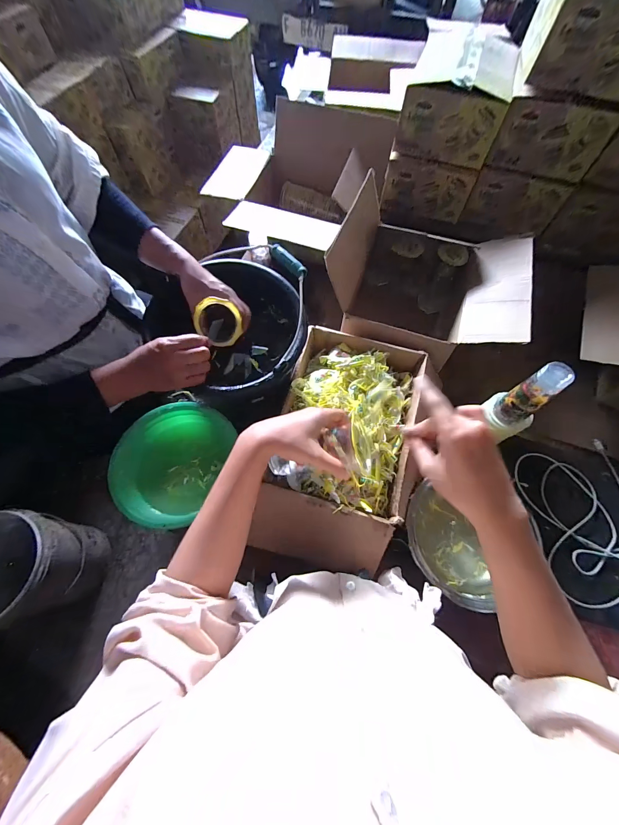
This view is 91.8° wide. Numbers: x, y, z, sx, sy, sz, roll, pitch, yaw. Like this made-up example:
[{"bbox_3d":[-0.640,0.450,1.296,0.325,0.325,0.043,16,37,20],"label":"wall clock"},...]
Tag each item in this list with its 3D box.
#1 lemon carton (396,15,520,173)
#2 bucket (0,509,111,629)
[{"bbox_3d":[0.386,-0.833,0.788,0.233,0.138,0.321,17,68,6],"label":"lemon carton"},{"bbox_3d":[-0.908,0.492,0.975,0.293,0.320,0.299,0,67,-1],"label":"bucket"}]

